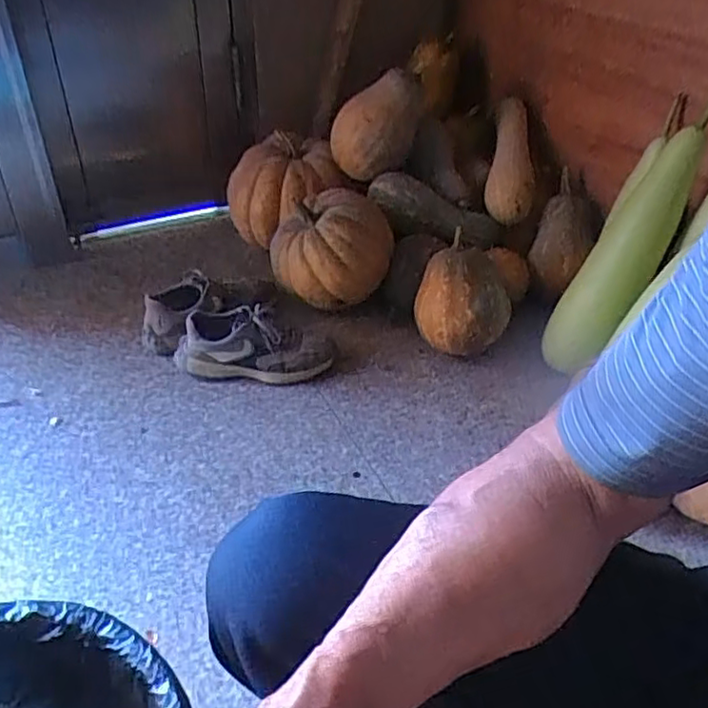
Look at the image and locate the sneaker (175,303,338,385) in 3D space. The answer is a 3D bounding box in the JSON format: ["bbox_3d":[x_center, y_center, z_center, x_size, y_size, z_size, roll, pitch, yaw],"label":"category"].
[{"bbox_3d":[-0.163,-0.016,1.059,0.250,0.095,0.088,1,39,-3],"label":"sneaker"}]

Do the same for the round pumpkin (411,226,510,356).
[{"bbox_3d":[0.182,-0.092,1.074,0.149,0.136,0.149,2,39,-2],"label":"round pumpkin"}]

